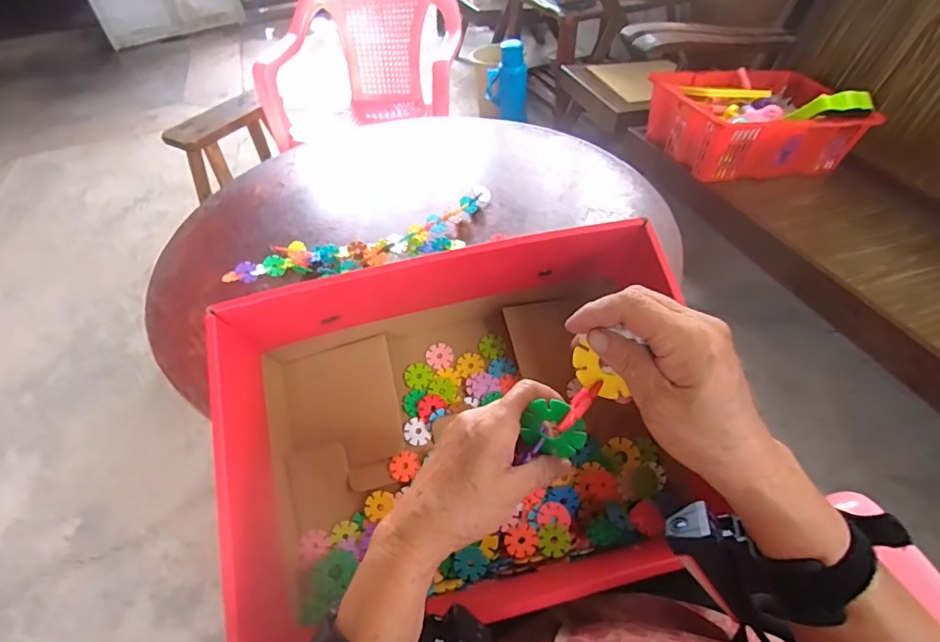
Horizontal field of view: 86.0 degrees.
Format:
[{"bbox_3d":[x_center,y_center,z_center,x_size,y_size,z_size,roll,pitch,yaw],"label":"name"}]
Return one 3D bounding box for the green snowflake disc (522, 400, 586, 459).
[{"bbox_3d":[0.055,0.070,0.325,0.038,0.035,0.008,22,23,9],"label":"green snowflake disc"}]

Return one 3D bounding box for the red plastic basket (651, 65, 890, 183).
[{"bbox_3d":[0.710,-0.527,1.288,0.427,0.196,0.335,-9,47,-4],"label":"red plastic basket"}]

